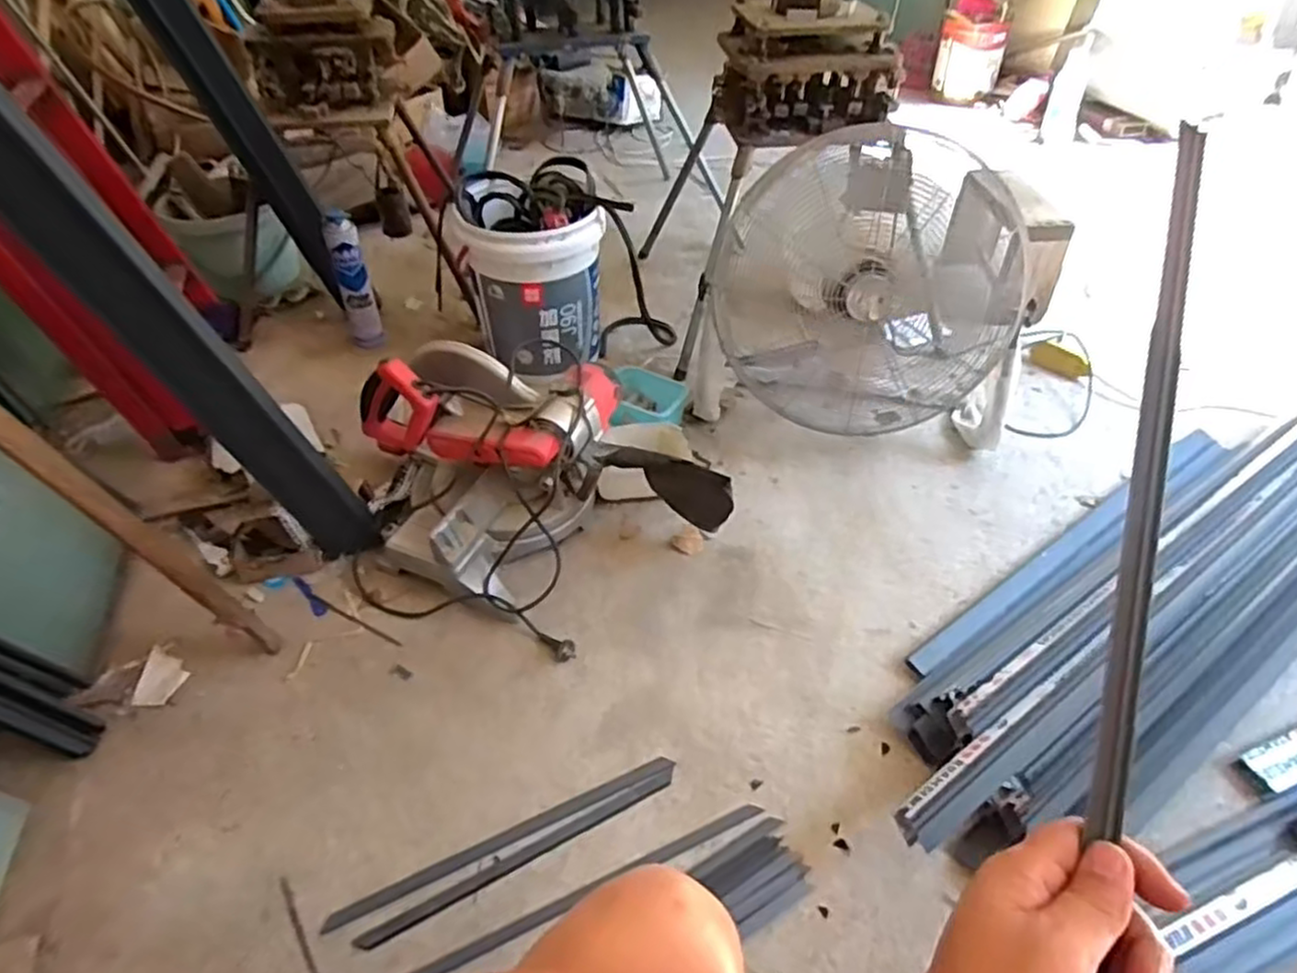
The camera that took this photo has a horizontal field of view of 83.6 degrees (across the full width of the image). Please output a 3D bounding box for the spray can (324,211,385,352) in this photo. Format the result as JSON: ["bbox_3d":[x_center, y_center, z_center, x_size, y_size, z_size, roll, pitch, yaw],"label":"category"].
[{"bbox_3d":[-0.657,-0.457,1.614,0.074,0.282,0.063,-10,46,-10],"label":"spray can"}]

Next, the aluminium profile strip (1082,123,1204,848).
[{"bbox_3d":[0.253,0.058,0.376,0.016,0.014,0.592,14,75,13],"label":"aluminium profile strip"}]

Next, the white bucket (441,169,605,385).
[{"bbox_3d":[-0.254,-0.461,1.583,0.288,0.305,0.319,-16,48,-16],"label":"white bucket"}]

